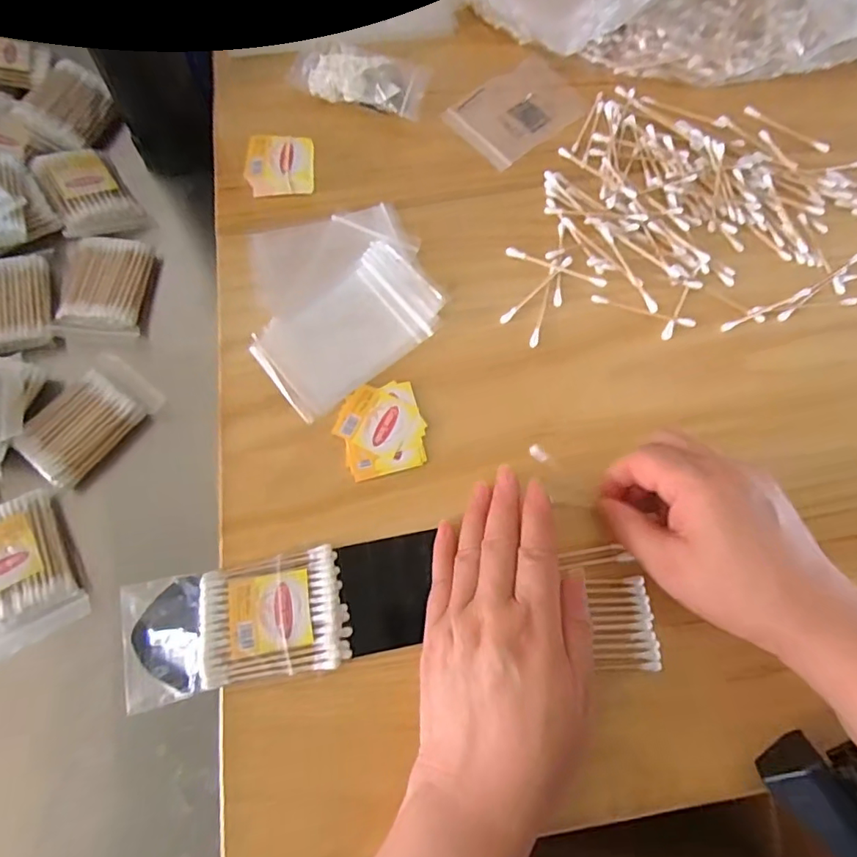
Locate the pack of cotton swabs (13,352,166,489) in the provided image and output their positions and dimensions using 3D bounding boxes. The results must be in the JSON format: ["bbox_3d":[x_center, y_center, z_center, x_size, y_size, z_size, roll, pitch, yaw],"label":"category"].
[{"bbox_3d":[-0.241,-0.007,0.377,0.054,0.019,0.088,34,72,9],"label":"pack of cotton swabs"}]

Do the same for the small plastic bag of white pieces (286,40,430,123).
[{"bbox_3d":[-0.053,-0.275,0.418,0.103,0.027,0.050,18,71,4],"label":"small plastic bag of white pieces"}]

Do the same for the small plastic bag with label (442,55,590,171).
[{"bbox_3d":[0.074,-0.262,0.436,0.109,0.004,0.074,-39,77,-14],"label":"small plastic bag with label"}]

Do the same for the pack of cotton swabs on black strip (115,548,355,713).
[{"bbox_3d":[-0.106,0.107,0.290,0.120,0.016,0.063,-10,72,-6],"label":"pack of cotton swabs on black strip"}]

